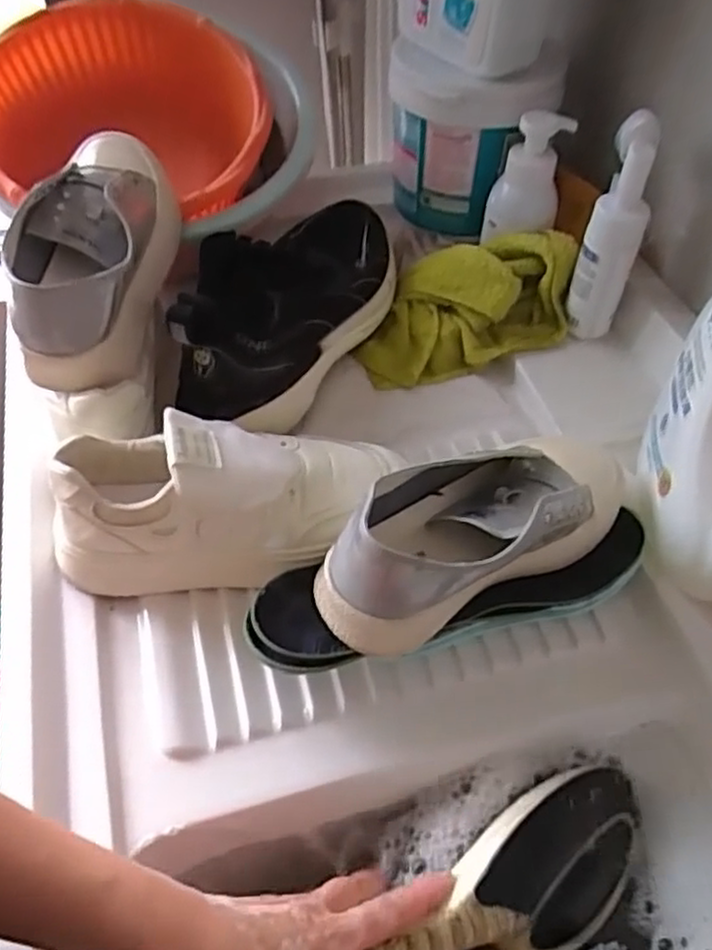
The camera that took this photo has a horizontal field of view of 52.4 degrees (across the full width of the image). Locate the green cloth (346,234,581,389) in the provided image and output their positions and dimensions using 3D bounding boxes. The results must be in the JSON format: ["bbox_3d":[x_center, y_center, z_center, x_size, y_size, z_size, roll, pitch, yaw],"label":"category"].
[{"bbox_3d":[0.099,-0.167,0.692,0.202,0.085,0.121,-10,51,-9],"label":"green cloth"}]

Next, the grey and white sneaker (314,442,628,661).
[{"bbox_3d":[0.080,0.027,0.483,0.236,0.089,0.090,-27,56,-21],"label":"grey and white sneaker"}]

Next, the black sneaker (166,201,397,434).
[{"bbox_3d":[-0.053,-0.173,0.650,0.139,0.111,0.293,14,51,10],"label":"black sneaker"}]

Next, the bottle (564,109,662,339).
[{"bbox_3d":[0.227,-0.210,0.640,0.047,0.193,0.040,16,52,12],"label":"bottle"}]

